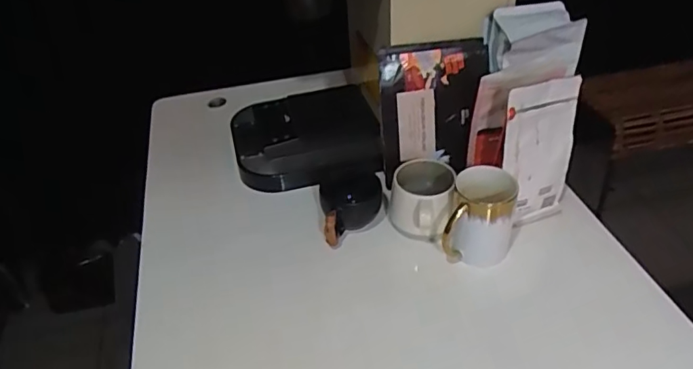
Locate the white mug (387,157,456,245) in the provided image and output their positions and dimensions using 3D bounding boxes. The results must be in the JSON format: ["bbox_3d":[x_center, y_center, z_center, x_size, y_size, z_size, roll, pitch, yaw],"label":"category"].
[{"bbox_3d":[0.093,0.020,0.688,0.080,0.069,0.100,4,39,10],"label":"white mug"}]

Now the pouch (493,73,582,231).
[{"bbox_3d":[0.224,-0.053,0.677,0.109,0.180,0.088,-14,40,-12],"label":"pouch"}]

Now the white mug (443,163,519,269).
[{"bbox_3d":[0.160,0.038,0.646,0.079,0.099,0.080,9,41,16],"label":"white mug"}]

